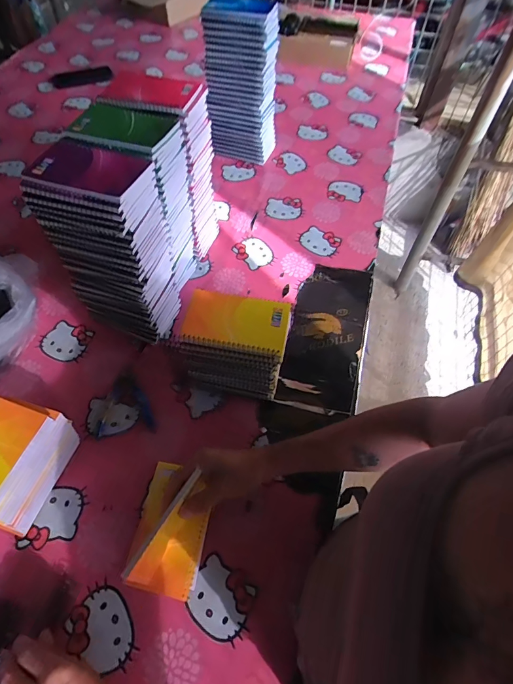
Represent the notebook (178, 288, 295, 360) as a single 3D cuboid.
[{"bbox_3d":[-0.024,-0.029,0.493,0.129,0.015,0.081,11,58,6],"label":"notebook"}]

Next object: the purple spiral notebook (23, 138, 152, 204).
[{"bbox_3d":[-0.201,-0.206,0.460,0.122,0.018,0.093,14,58,8],"label":"purple spiral notebook"}]

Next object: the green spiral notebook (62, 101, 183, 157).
[{"bbox_3d":[-0.178,-0.285,0.515,0.122,0.020,0.108,15,55,4],"label":"green spiral notebook"}]

